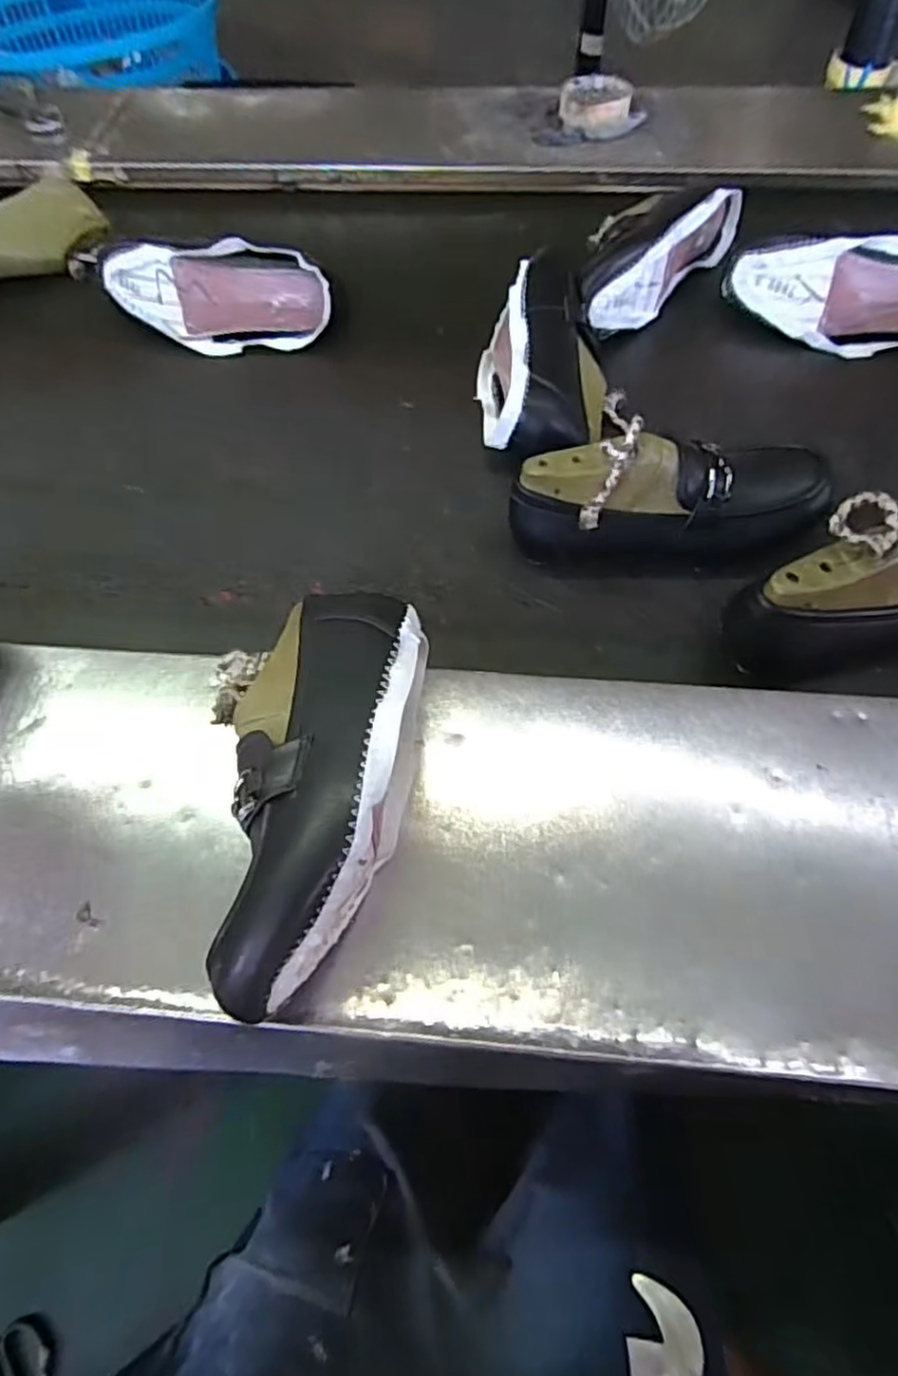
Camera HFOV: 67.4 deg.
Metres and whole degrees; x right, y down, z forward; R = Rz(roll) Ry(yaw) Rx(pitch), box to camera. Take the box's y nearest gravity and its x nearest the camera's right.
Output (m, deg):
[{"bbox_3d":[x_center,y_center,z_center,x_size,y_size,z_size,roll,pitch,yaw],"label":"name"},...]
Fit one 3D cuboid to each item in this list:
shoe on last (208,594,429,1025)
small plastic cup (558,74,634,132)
[{"bbox_3d":[-0.084,0.053,0.381,0.116,0.088,0.231,5,62,5],"label":"shoe on last"},{"bbox_3d":[0.177,-0.705,0.815,0.082,0.034,0.092,12,62,8],"label":"small plastic cup"}]

